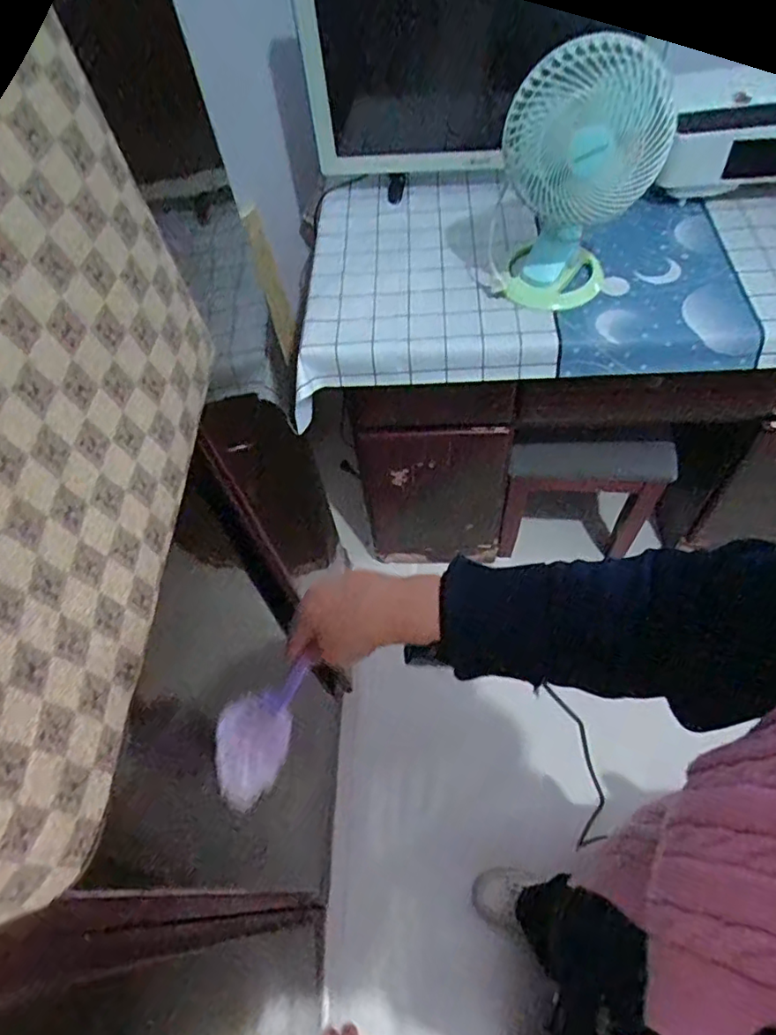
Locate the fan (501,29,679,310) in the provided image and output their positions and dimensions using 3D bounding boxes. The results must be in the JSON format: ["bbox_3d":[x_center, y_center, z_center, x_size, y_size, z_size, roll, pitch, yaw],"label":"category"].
[{"bbox_3d":[0.264,-0.473,0.872,0.210,0.353,0.161,13,60,13],"label":"fan"}]

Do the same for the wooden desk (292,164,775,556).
[{"bbox_3d":[0.498,-0.307,1.350,1.208,0.718,0.577,-1,57,4],"label":"wooden desk"}]

